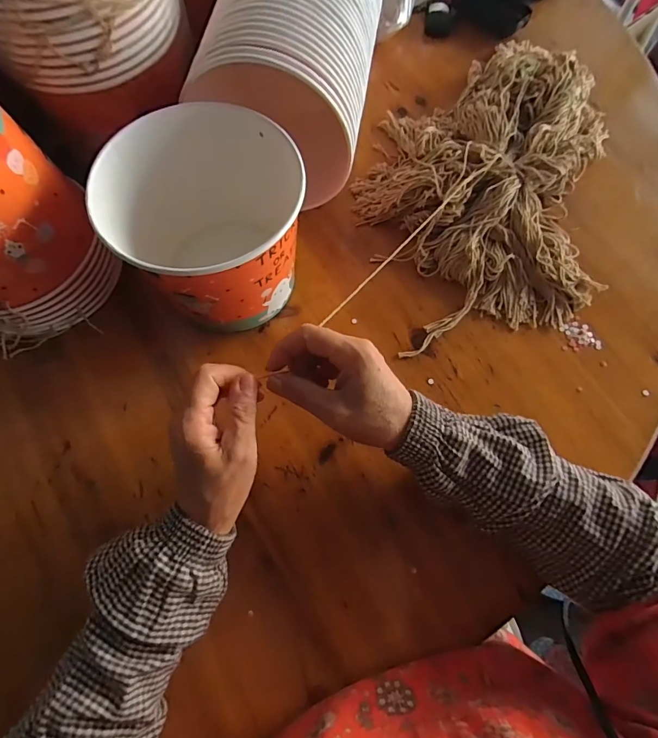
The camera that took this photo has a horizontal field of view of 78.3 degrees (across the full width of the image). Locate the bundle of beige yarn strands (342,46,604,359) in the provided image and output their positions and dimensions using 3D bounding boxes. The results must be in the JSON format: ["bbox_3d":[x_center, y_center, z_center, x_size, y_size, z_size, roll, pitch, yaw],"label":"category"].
[{"bbox_3d":[0.178,-0.219,0.452,0.267,0.055,0.404,14,71,4],"label":"bundle of beige yarn strands"}]

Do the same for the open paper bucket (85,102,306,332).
[{"bbox_3d":[-0.103,-0.114,0.368,0.143,0.134,0.147,0,71,-1],"label":"open paper bucket"}]

